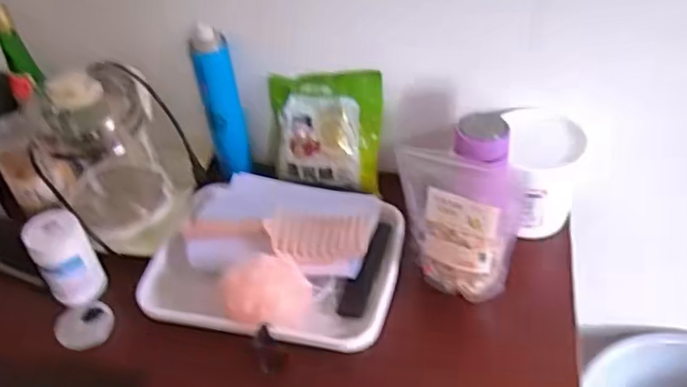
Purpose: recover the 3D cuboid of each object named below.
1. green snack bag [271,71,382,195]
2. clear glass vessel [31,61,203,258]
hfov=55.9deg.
[{"bbox_3d":[-0.025,-0.088,0.911,0.153,0.165,0.025,6,20,13],"label":"green snack bag"},{"bbox_3d":[-0.299,-0.064,0.871,0.187,0.242,0.141,-32,46,-27],"label":"clear glass vessel"}]

